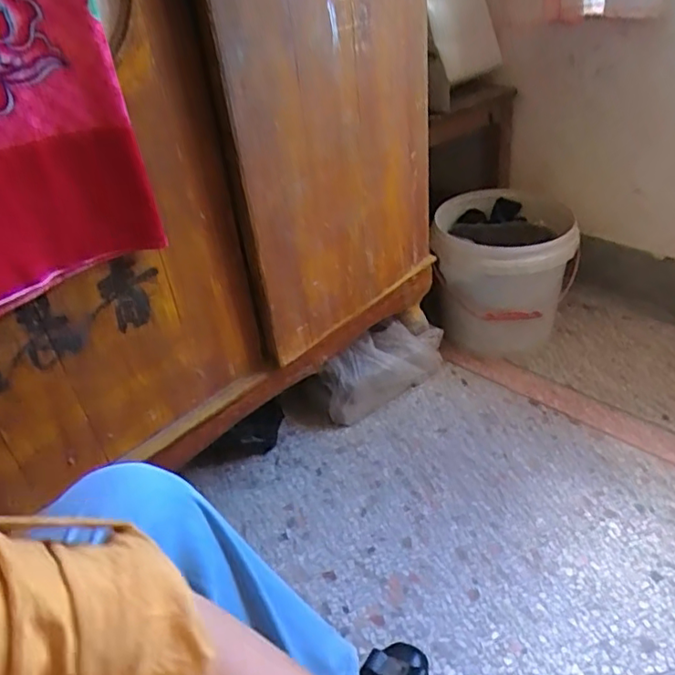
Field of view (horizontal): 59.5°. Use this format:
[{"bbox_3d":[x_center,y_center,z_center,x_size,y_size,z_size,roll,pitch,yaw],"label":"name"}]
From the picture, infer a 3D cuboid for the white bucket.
[{"bbox_3d":[0.335,-0.138,1.223,0.273,0.247,0.311,0,36,7],"label":"white bucket"}]

